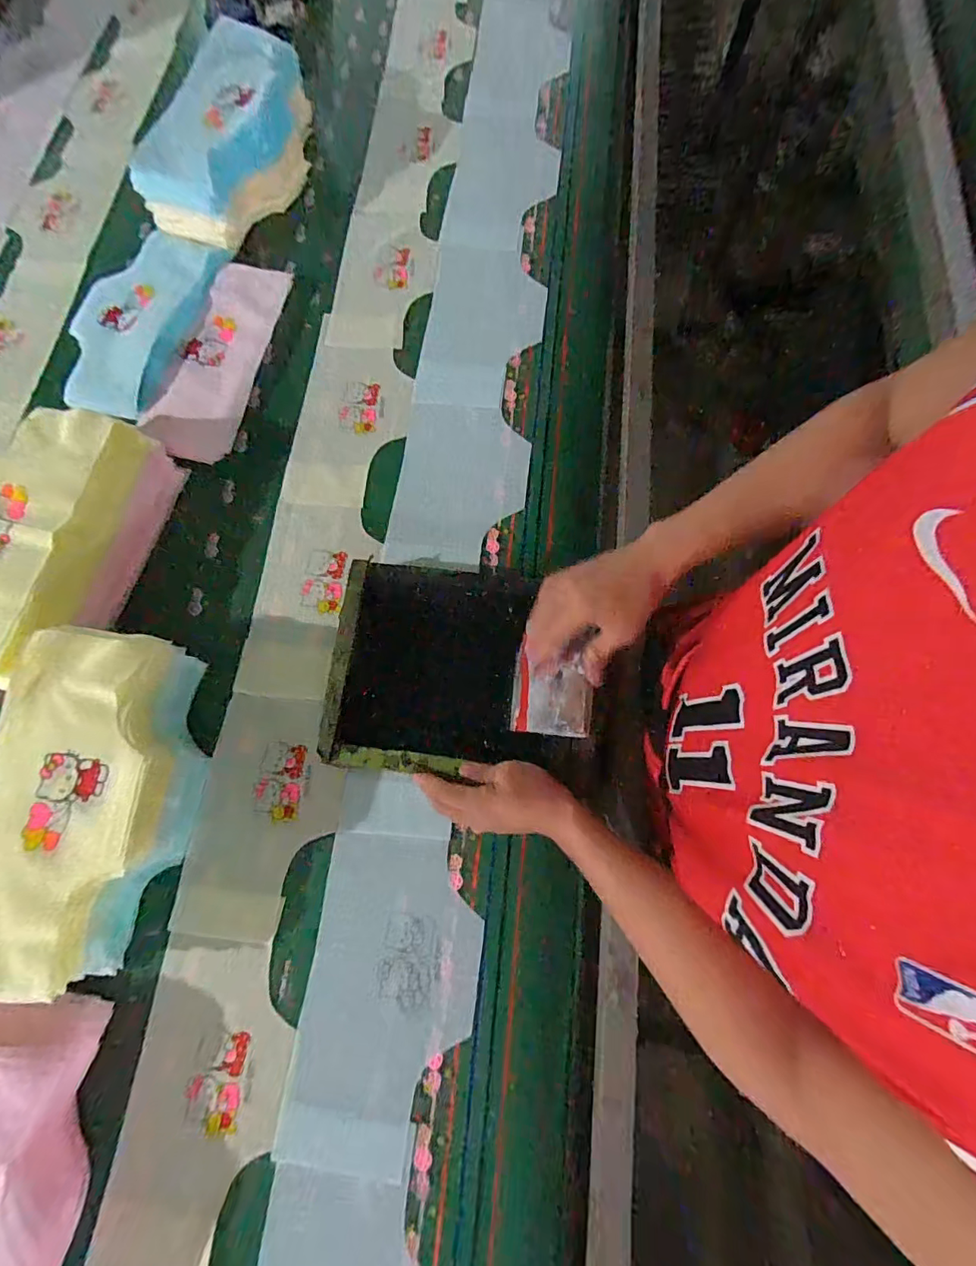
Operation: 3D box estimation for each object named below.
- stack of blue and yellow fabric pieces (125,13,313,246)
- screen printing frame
[{"bbox_3d":[-0.364,-0.729,0.731,0.141,0.106,0.321,22,79,6],"label":"stack of blue and yellow fabric pieces"},{"bbox_3d":[-0.030,0.038,0.541,0.268,0.033,0.224,5,78,3],"label":"screen printing frame"}]

